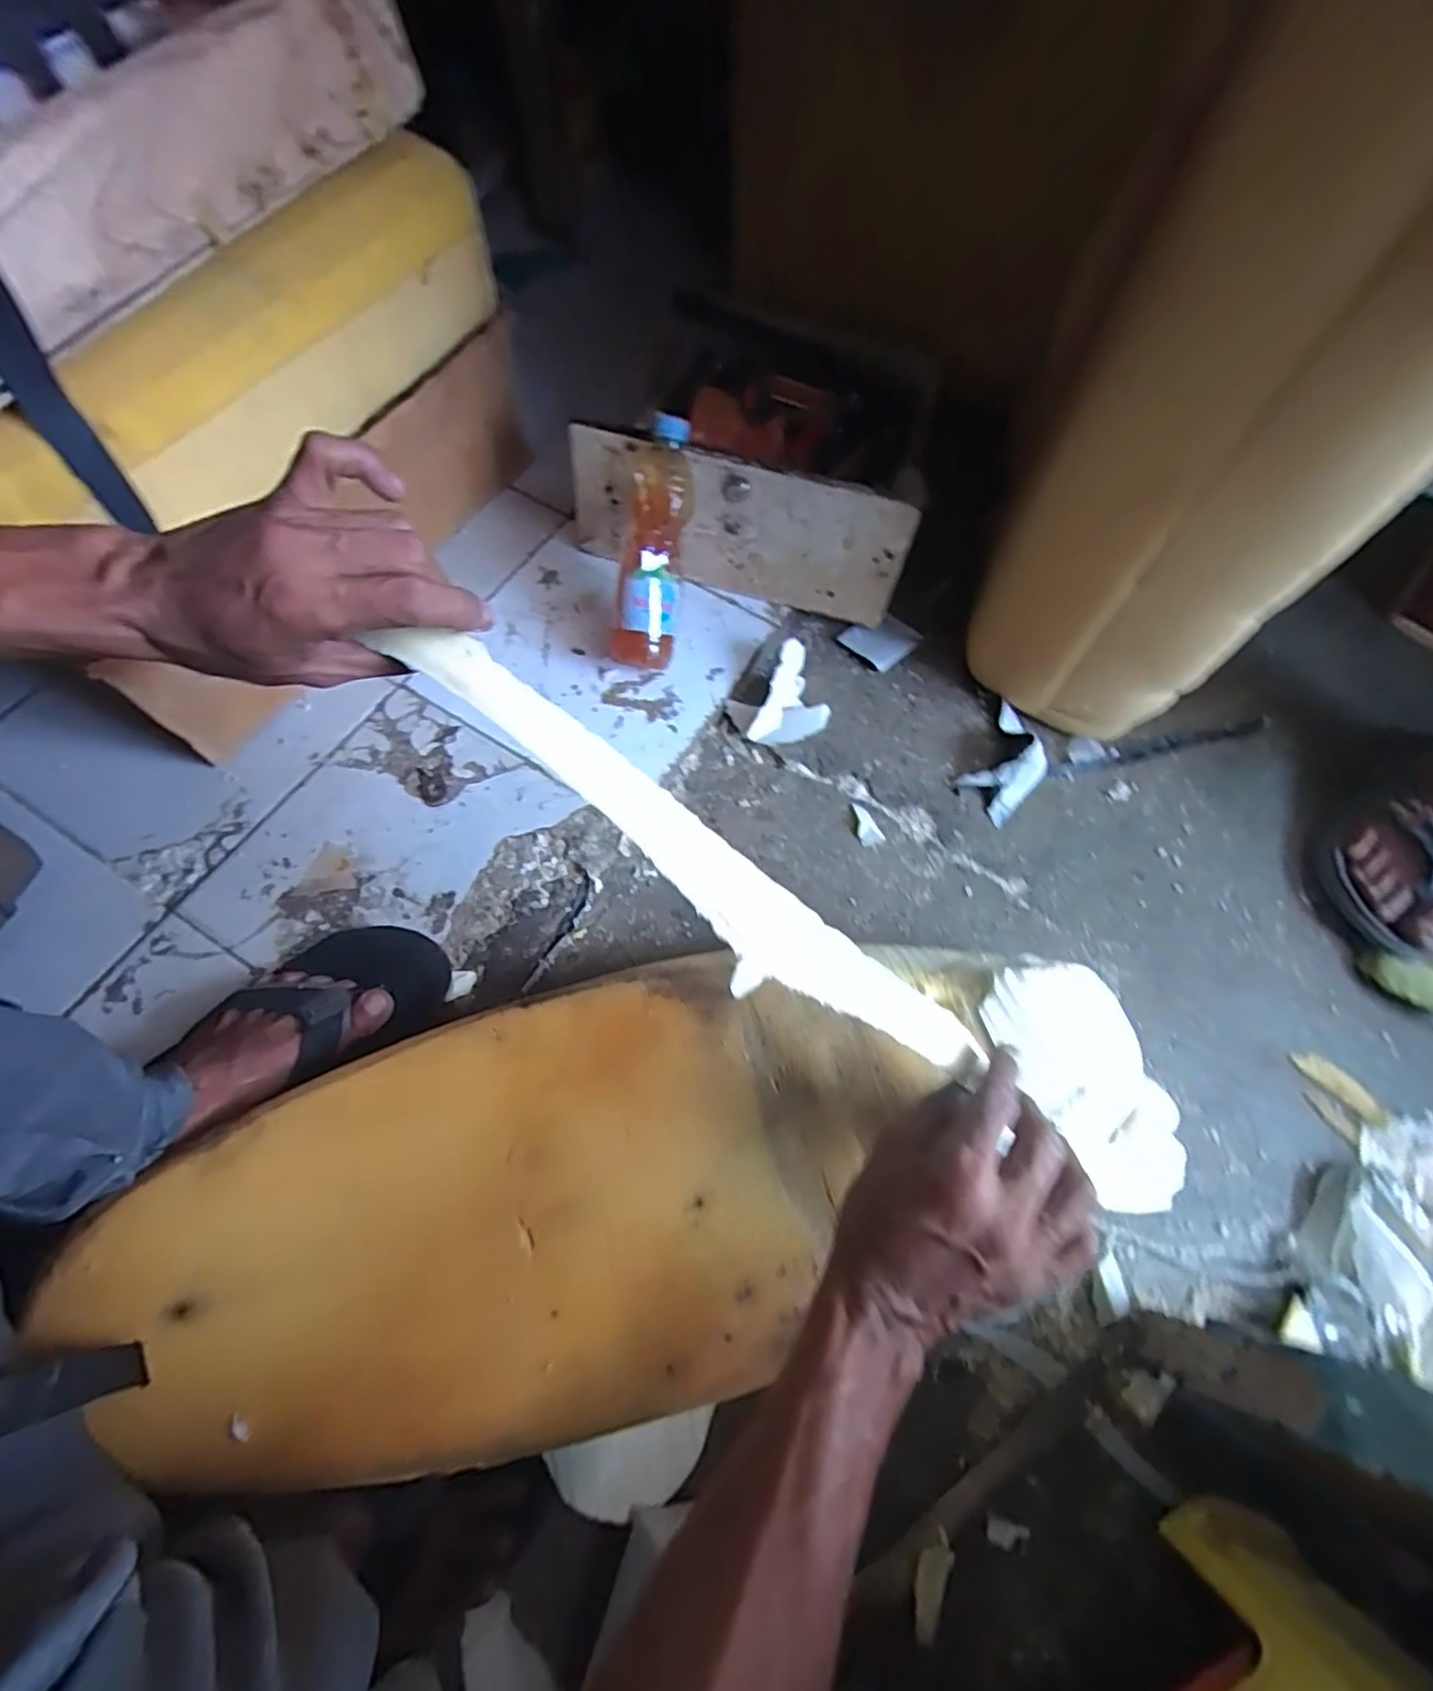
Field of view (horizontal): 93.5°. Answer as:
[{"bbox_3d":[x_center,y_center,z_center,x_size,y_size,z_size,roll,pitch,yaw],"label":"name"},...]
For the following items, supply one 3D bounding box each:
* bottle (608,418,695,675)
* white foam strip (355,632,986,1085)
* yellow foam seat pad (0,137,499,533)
[{"bbox_3d":[-0.062,-0.295,0.678,0.063,0.064,0.228,10,106,1],"label":"bottle"},{"bbox_3d":[-0.012,0.014,0.348,0.370,0.013,0.062,37,43,-6],"label":"white foam strip"},{"bbox_3d":[-0.344,-0.373,0.525,0.029,0.139,0.475,30,68,10],"label":"yellow foam seat pad"}]

